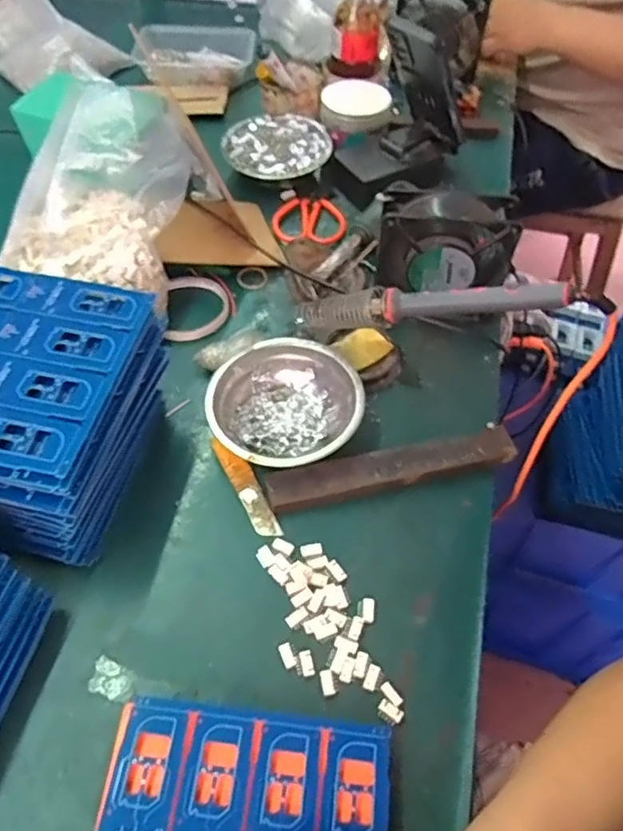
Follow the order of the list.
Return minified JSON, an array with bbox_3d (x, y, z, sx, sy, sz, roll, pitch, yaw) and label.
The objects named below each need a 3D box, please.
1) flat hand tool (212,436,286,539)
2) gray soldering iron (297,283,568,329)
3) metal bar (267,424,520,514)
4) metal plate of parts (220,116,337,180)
[{"bbox_3d":[-0.052,0.057,0.488,0.020,0.010,0.096,-24,59,-17],"label":"flat hand tool"},{"bbox_3d":[0.084,-0.085,0.466,0.209,0.025,0.024,1,54,26],"label":"gray soldering iron"},{"bbox_3d":[0.065,0.043,0.494,0.202,0.018,0.031,-11,56,-8],"label":"metal bar"},{"bbox_3d":[-0.040,-0.323,0.722,0.125,0.010,0.111,5,57,1],"label":"metal plate of parts"}]

